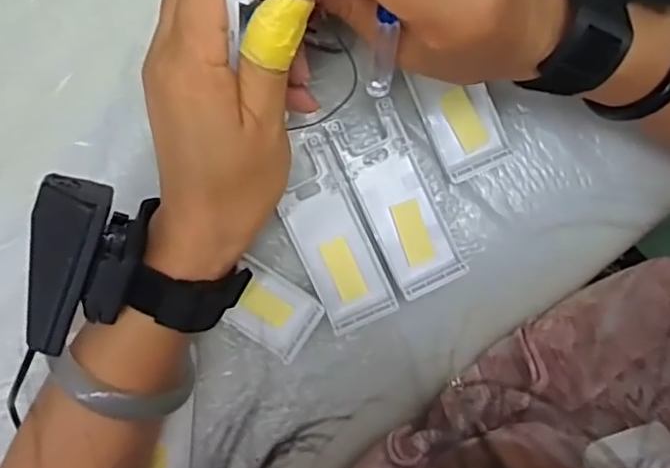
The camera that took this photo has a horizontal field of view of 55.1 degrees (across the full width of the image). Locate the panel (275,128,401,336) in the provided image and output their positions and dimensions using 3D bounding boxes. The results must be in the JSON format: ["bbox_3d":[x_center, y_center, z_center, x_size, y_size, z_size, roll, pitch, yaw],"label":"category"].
[{"bbox_3d":[-0.002,0.002,0.356,0.040,0.010,0.103,-24,96,-1],"label":"panel"}]

